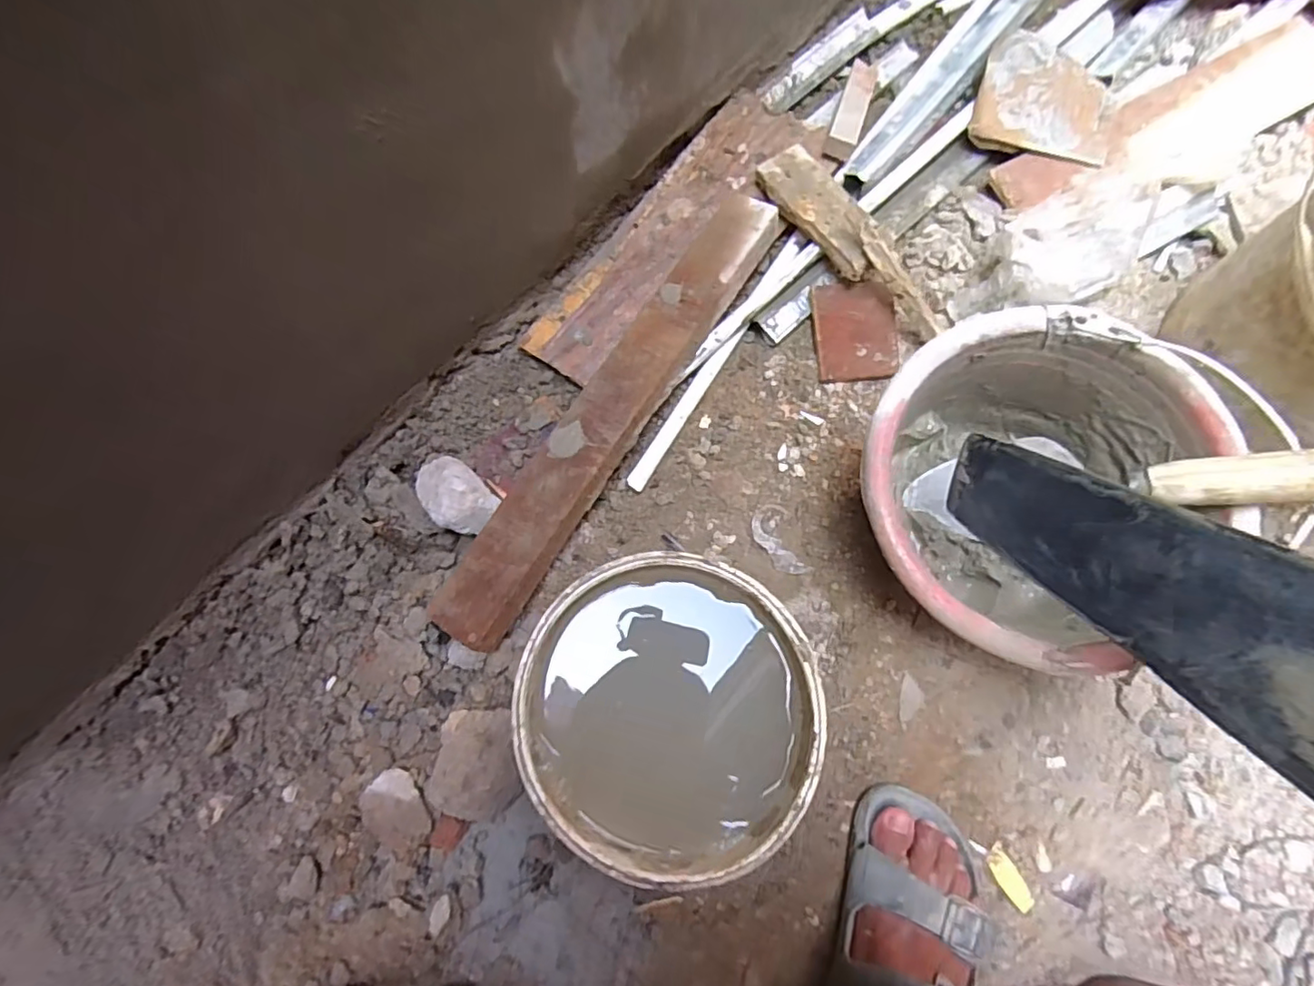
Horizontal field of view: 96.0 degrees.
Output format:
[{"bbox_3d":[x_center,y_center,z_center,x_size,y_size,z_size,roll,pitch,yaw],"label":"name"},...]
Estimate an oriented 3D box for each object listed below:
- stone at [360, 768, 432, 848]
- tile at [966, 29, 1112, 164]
[{"bbox_3d":[-0.218,0.263,0.490,0.052,0.016,0.060,-34,79,-7],"label":"stone"},{"bbox_3d":[0.407,-0.407,0.614,0.142,0.022,0.119,22,77,3],"label":"tile"}]

